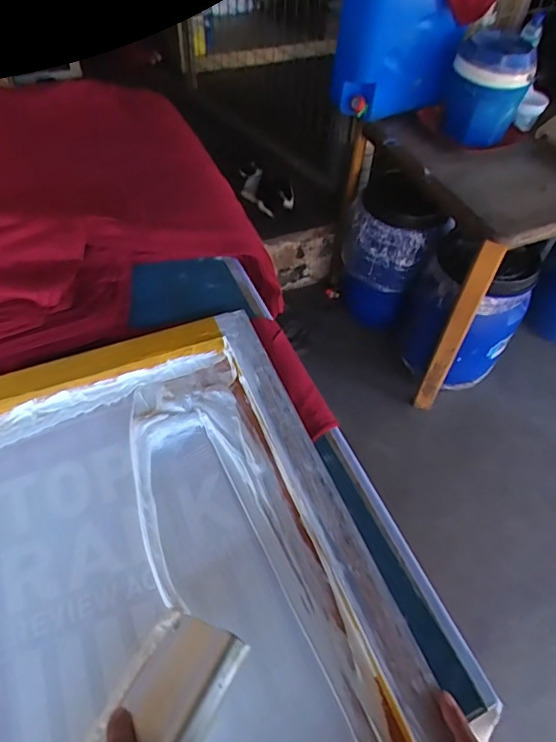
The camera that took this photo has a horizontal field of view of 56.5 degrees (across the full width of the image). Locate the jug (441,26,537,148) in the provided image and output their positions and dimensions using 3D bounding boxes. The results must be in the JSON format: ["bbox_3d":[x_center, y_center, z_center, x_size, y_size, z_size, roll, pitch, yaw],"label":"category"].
[{"bbox_3d":[0.502,-0.681,1.256,0.180,0.215,0.161,16,53,9],"label":"jug"}]

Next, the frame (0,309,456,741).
[{"bbox_3d":[-0.140,0.217,0.501,0.449,0.046,0.597,-17,55,-16],"label":"frame"}]

